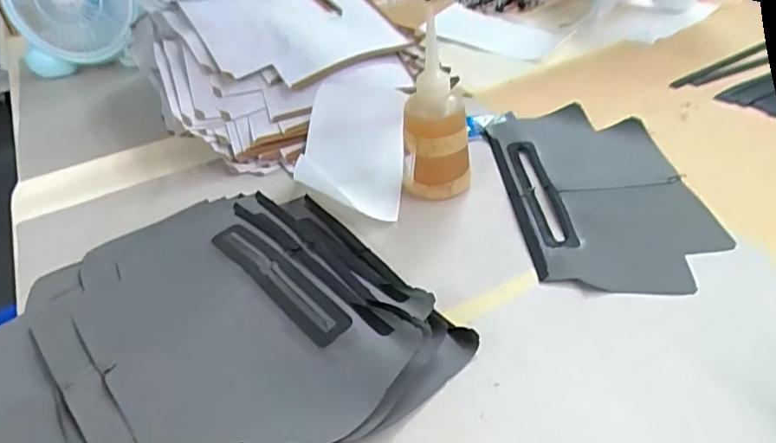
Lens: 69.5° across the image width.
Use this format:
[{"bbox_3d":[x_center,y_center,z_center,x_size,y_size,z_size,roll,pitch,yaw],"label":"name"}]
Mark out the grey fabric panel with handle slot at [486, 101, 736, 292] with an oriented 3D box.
[{"bbox_3d":[0.193,-0.036,0.531,0.161,0.013,0.284,-5,35,3],"label":"grey fabric panel with handle slot"}]

